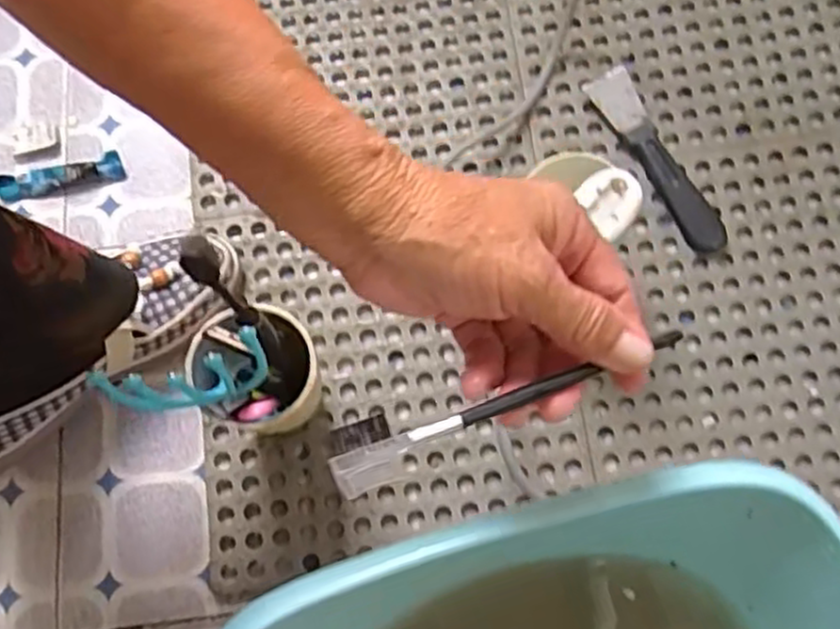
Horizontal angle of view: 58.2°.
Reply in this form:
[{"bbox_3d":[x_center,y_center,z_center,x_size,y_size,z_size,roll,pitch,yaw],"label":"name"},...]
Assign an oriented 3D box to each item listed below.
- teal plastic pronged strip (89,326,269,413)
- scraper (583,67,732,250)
[{"bbox_3d":[-0.127,0.036,0.419,0.089,0.066,0.020,-16,77,-2],"label":"teal plastic pronged strip"},{"bbox_3d":[0.192,-0.125,0.608,0.035,0.017,0.170,-28,76,-6],"label":"scraper"}]

